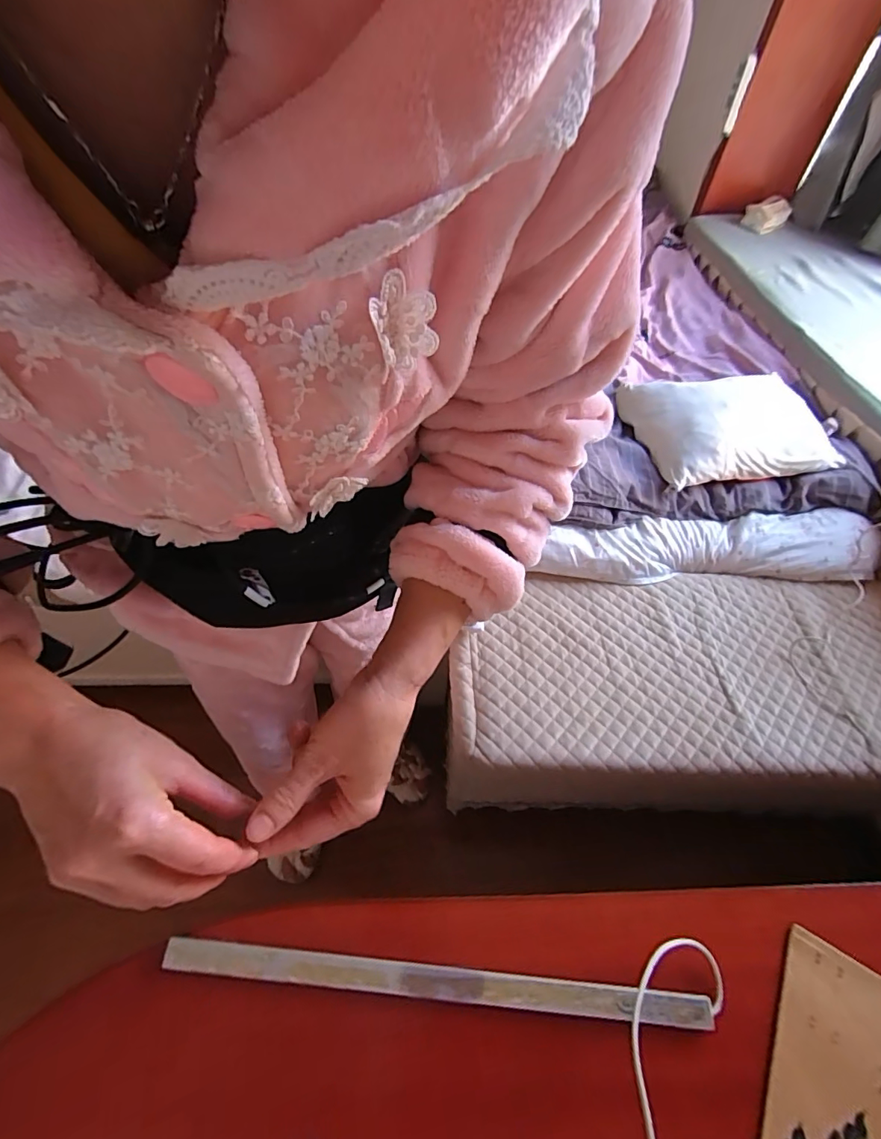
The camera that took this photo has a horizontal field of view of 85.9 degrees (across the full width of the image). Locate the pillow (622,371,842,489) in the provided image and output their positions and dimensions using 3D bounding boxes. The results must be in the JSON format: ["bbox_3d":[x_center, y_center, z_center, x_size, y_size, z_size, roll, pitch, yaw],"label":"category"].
[{"bbox_3d":[0.621,-0.295,1.005,0.430,0.091,0.293,-14,55,-13],"label":"pillow"}]

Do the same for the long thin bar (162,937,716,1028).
[{"bbox_3d":[-0.004,0.297,0.340,0.386,0.008,0.018,5,51,2],"label":"long thin bar"}]

